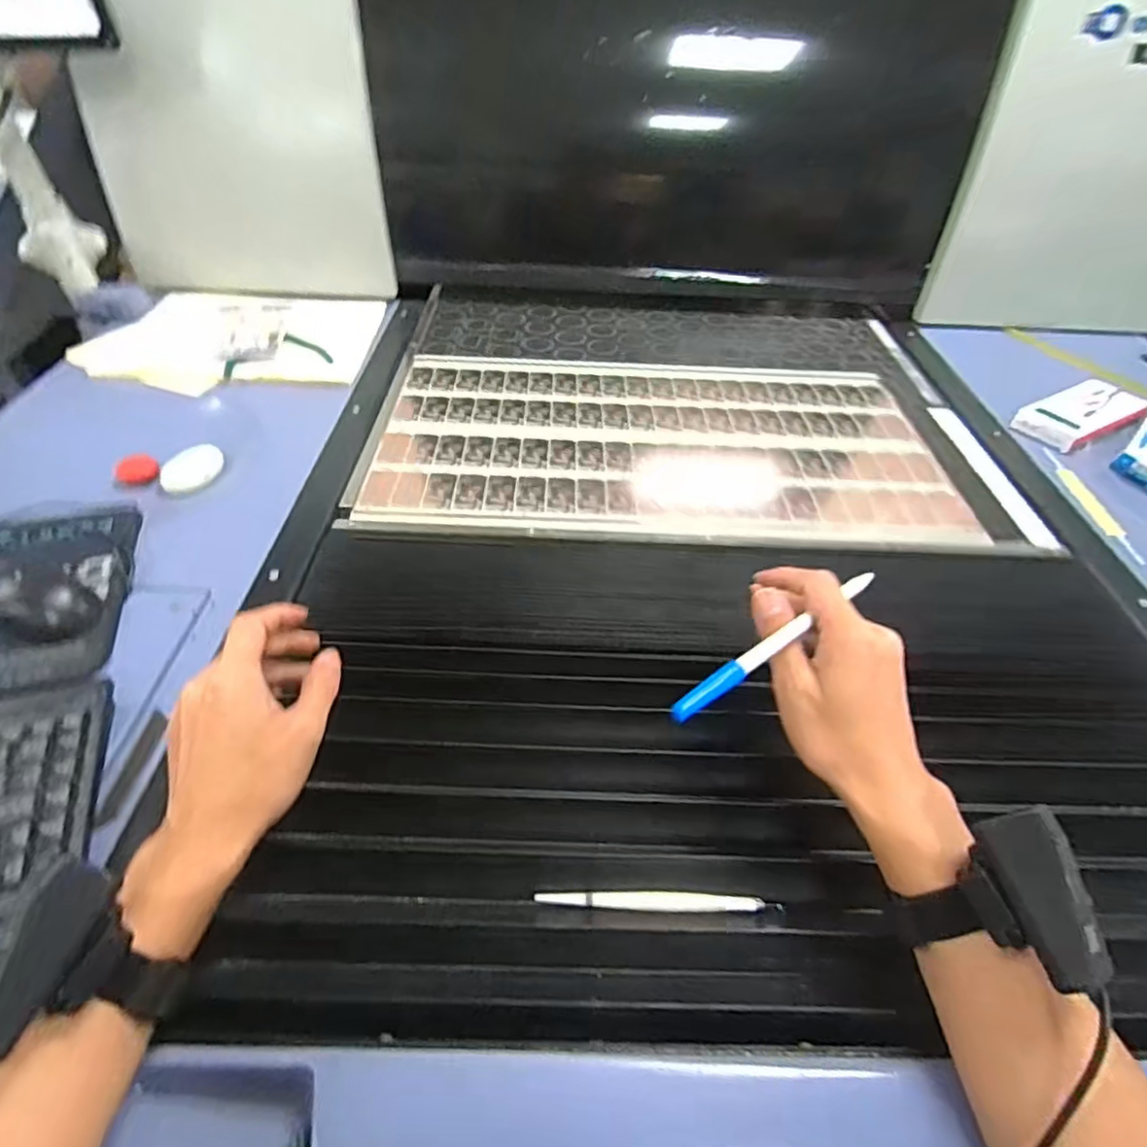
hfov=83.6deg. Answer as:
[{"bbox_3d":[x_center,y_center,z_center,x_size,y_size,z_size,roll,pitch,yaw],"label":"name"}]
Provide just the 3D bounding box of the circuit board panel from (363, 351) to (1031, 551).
[{"bbox_3d":[0.099,-0.154,0.732,0.619,0.007,0.343,2,45,-1],"label":"circuit board panel"}]

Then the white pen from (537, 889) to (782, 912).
[{"bbox_3d":[0.052,0.201,0.395,0.145,0.011,0.011,3,44,-1],"label":"white pen"}]

